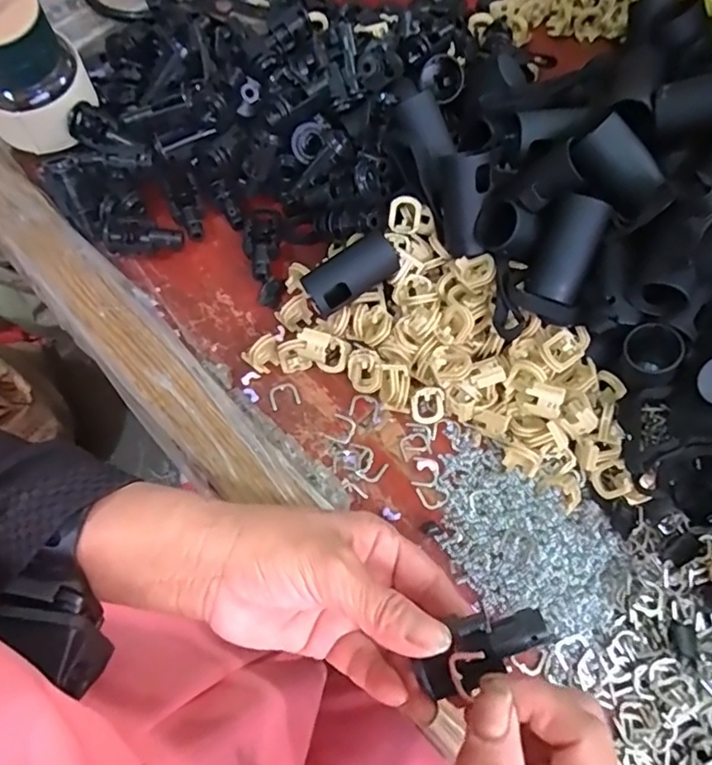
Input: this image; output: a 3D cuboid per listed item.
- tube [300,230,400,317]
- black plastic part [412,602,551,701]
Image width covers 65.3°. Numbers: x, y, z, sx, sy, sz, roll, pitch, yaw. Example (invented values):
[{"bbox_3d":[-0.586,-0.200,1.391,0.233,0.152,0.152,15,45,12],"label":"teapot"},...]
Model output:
[{"bbox_3d":[-0.002,-0.071,0.368,0.063,0.030,0.027,-29,70,-11],"label":"tube"},{"bbox_3d":[0.048,0.101,0.213,0.053,0.015,0.020,-28,70,-4],"label":"black plastic part"}]

